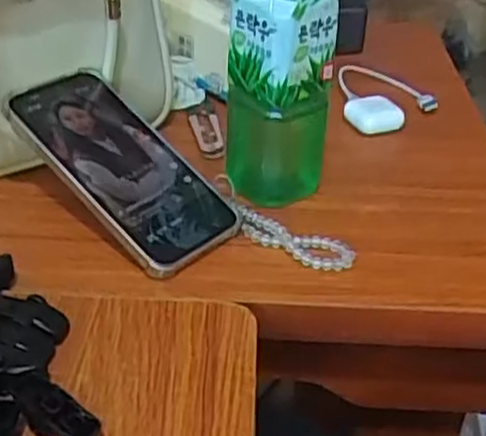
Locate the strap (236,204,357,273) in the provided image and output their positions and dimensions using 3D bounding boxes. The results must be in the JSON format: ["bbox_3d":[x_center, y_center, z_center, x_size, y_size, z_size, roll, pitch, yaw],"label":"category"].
[{"bbox_3d":[0.033,0.015,0.497,0.084,0.014,0.029,16,36,17],"label":"strap"}]

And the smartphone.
[{"bbox_3d":[-0.083,-0.039,0.512,0.174,0.013,0.089,45,51,14],"label":"smartphone"}]

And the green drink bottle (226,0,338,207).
[{"bbox_3d":[0.026,-0.109,0.515,0.069,0.205,0.069,2,34,-2],"label":"green drink bottle"}]

